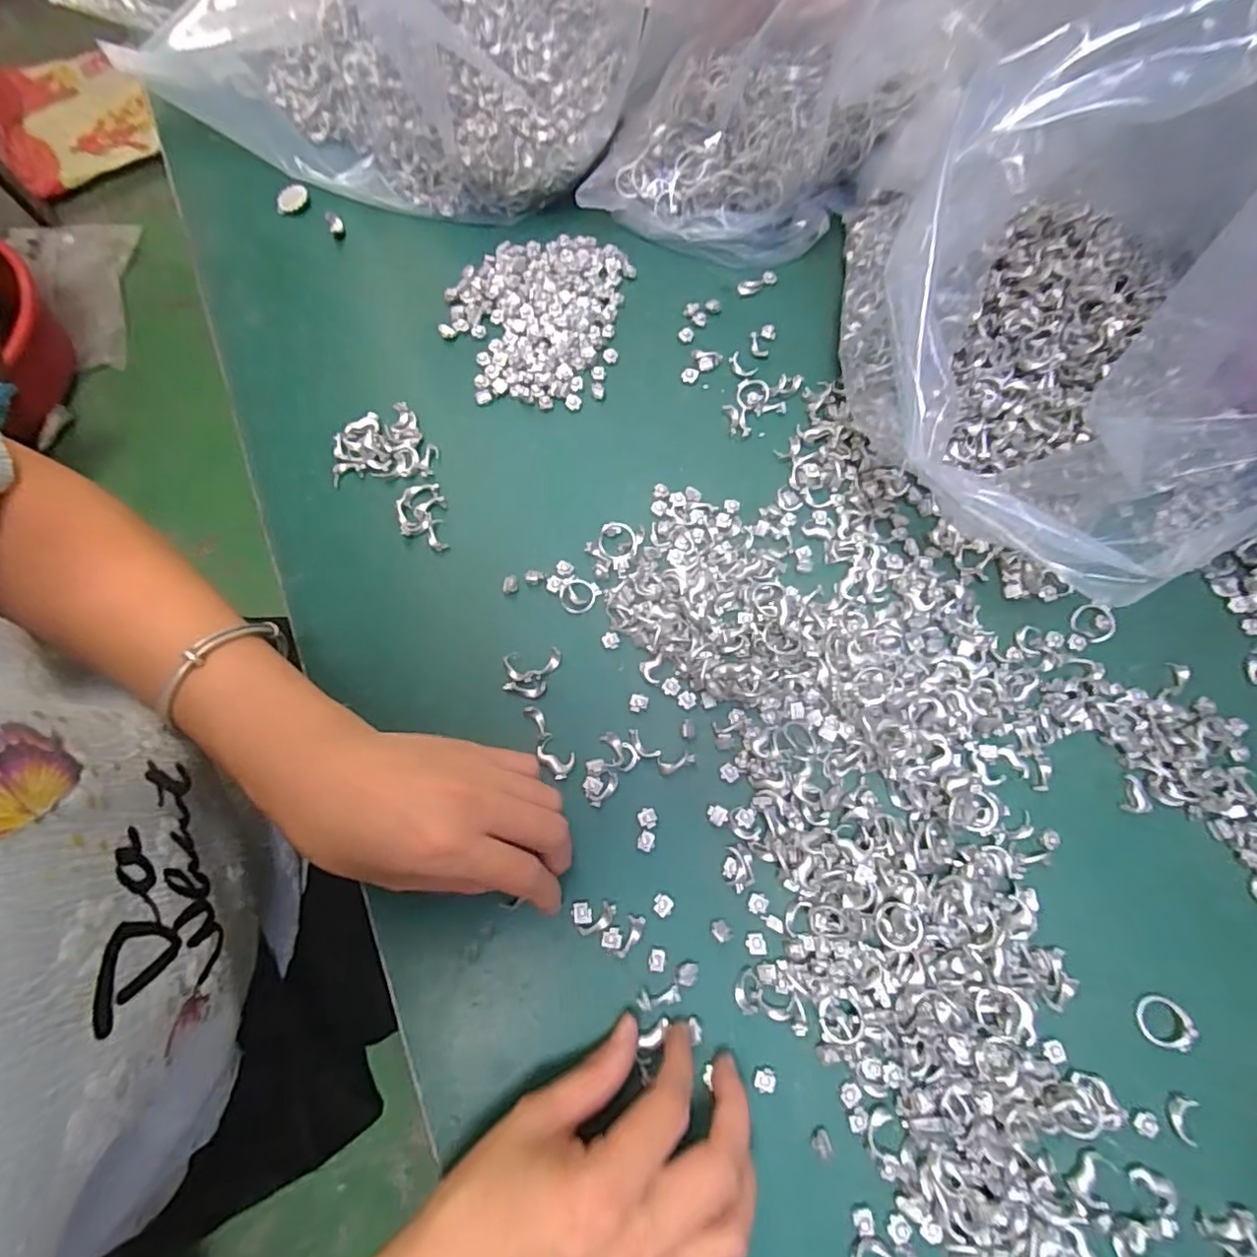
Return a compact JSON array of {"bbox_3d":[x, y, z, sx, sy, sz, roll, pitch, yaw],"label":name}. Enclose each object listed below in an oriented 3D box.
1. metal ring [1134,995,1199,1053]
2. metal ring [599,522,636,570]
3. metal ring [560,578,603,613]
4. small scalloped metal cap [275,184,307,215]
[{"bbox_3d":[0.253,0.185,0.287,0.023,0.007,0.021,1,73,-2],"label":"metal ring"},{"bbox_3d":[-0.006,-0.047,0.348,0.021,0.005,0.027,0,73,-2],"label":"metal ring"},{"bbox_3d":[-0.027,-0.018,0.340,0.021,0.004,0.019,12,72,1],"label":"metal ring"},{"bbox_3d":[-0.232,-0.294,0.419,0.013,0.009,0.023,35,74,8],"label":"small scalloped metal cap"}]

